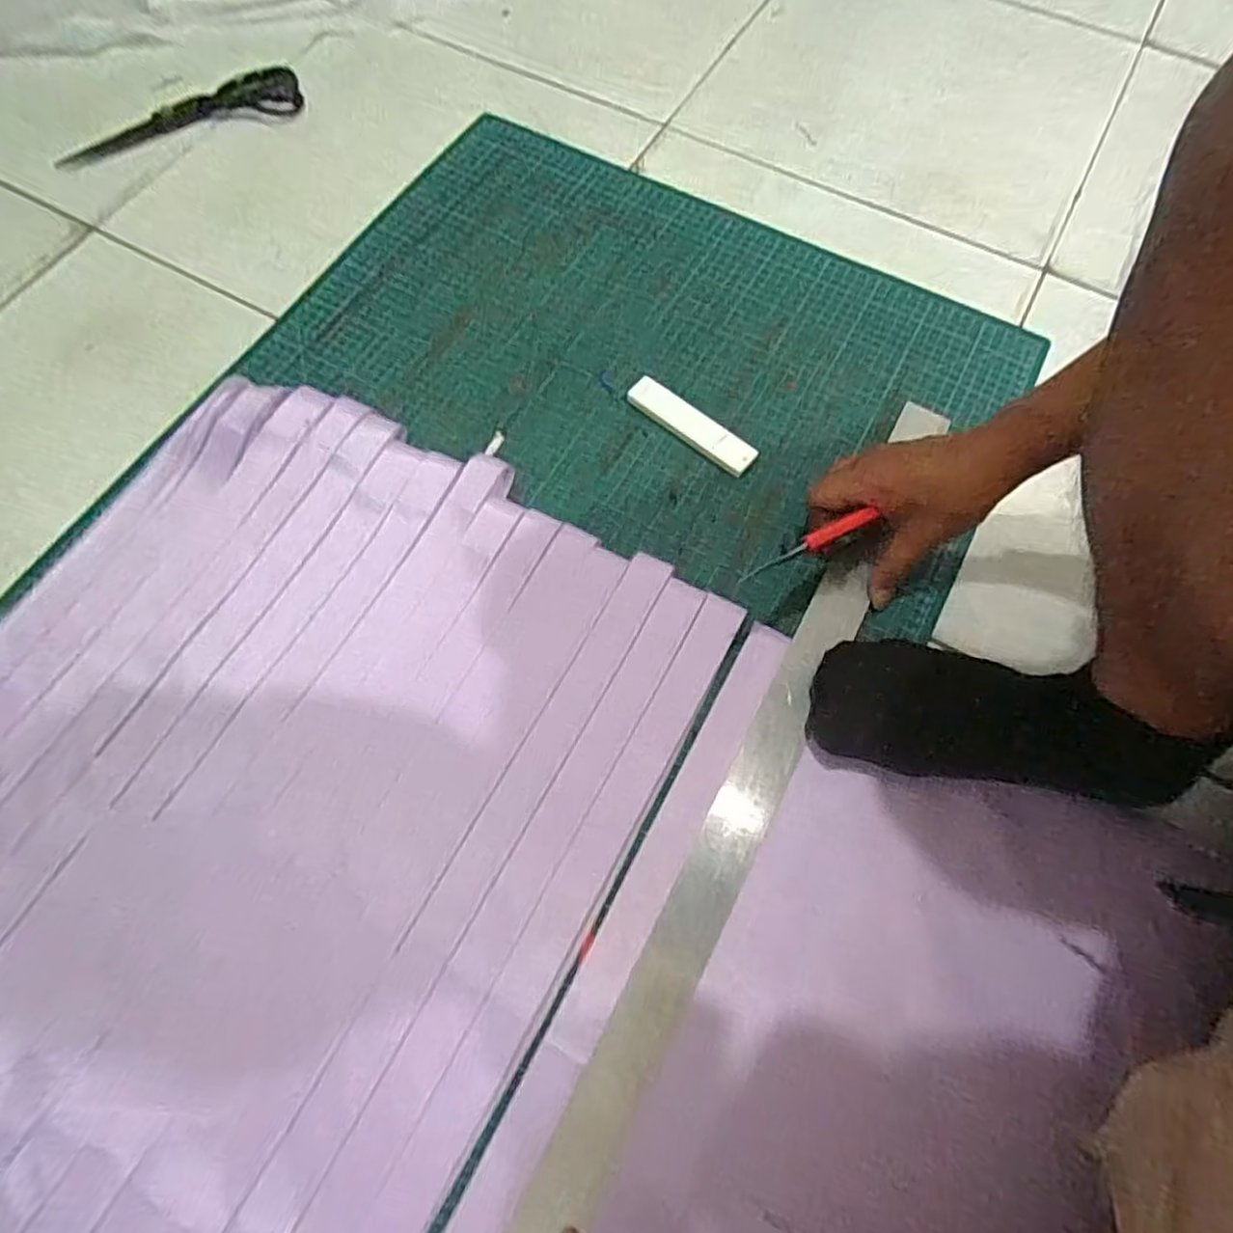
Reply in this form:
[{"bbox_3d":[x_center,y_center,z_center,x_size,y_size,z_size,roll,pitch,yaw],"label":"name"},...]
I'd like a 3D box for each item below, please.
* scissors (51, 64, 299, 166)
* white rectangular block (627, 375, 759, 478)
[{"bbox_3d":[-0.433,-0.502,0.669,0.231,0.014,0.064,-22,71,-10],"label":"scissors"},{"bbox_3d":[0.062,-0.156,0.546,0.116,0.011,0.030,38,72,13],"label":"white rectangular block"}]

